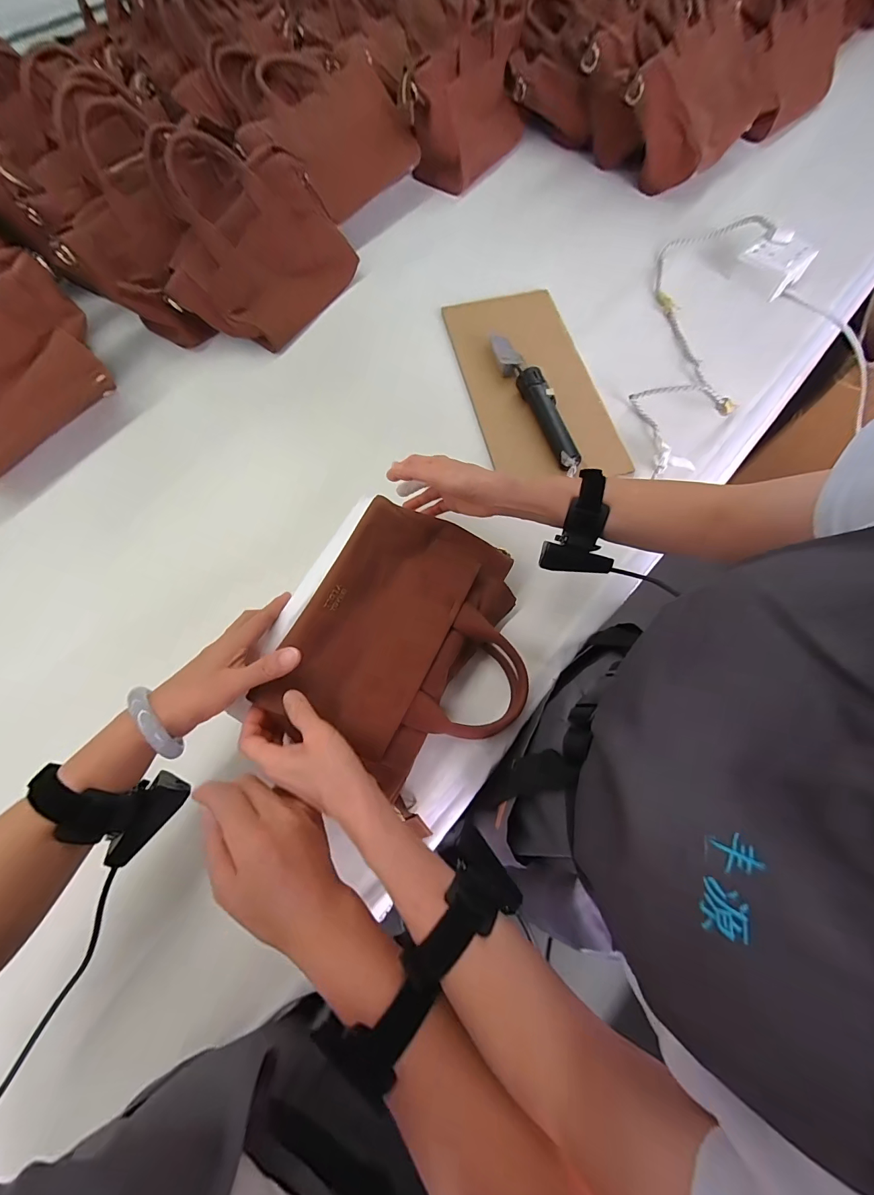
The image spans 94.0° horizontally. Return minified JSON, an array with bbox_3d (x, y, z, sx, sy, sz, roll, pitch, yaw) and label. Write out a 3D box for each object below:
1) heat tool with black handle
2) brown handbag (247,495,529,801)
[{"bbox_3d":[0.144,-0.296,0.595,0.038,0.028,0.257,-20,71,-6],"label":"heat tool with black handle"},{"bbox_3d":[-0.018,0.052,0.434,0.238,0.052,0.284,29,68,-12],"label":"brown handbag"}]

